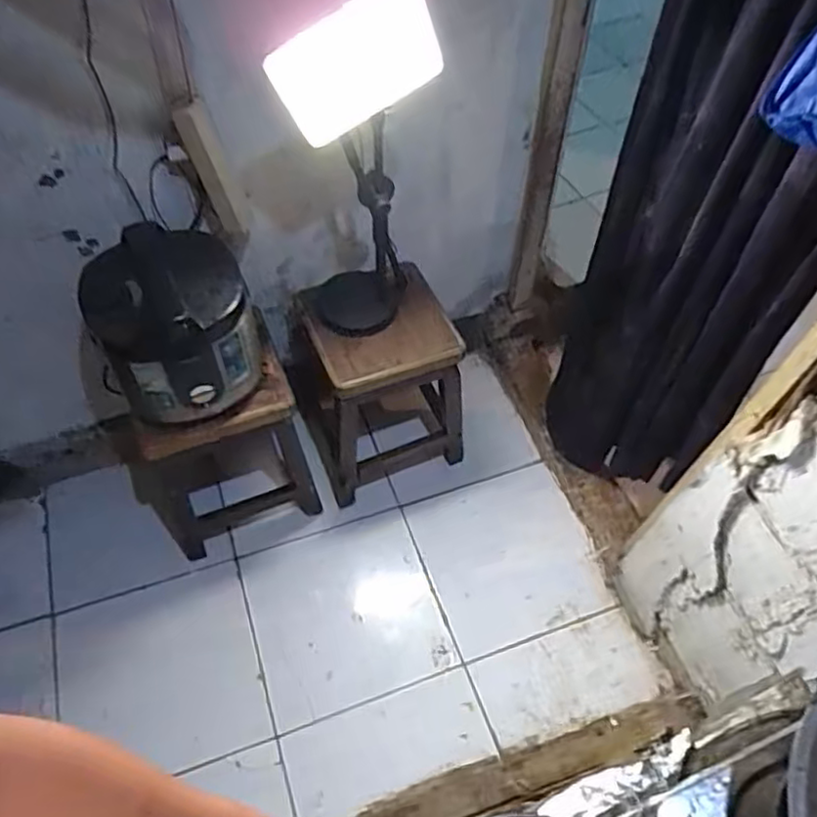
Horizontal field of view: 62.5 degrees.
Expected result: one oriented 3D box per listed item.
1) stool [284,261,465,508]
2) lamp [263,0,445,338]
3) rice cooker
[{"bbox_3d":[-0.078,-0.063,1.611,0.341,0.470,0.302,-19,55,-14],"label":"stool"},{"bbox_3d":[-0.094,-0.396,1.206,0.228,0.672,0.222,-12,54,-9],"label":"lamp"},{"bbox_3d":[-0.426,-0.166,1.247,0.248,0.267,0.365,-16,54,-12],"label":"rice cooker"}]

